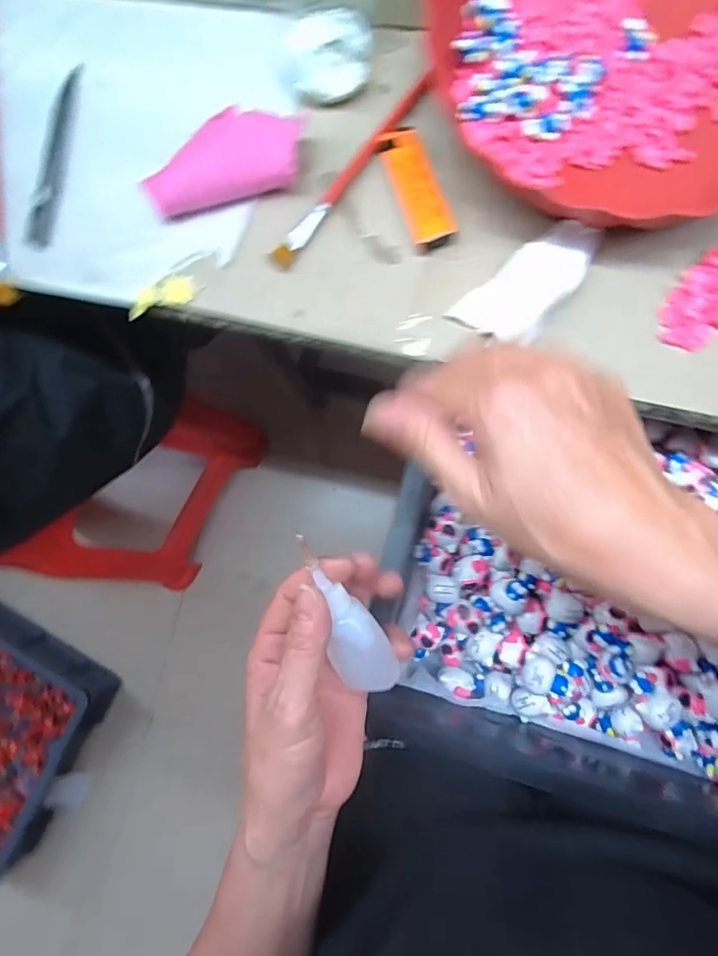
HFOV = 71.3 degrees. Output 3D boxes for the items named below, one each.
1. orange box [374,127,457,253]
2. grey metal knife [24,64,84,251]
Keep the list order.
[{"bbox_3d":[0.036,-0.185,0.317,0.028,0.010,0.082,-21,85,6],"label":"orange box"},{"bbox_3d":[-0.220,-0.235,0.359,0.020,0.006,0.140,8,88,7],"label":"grey metal knife"}]

